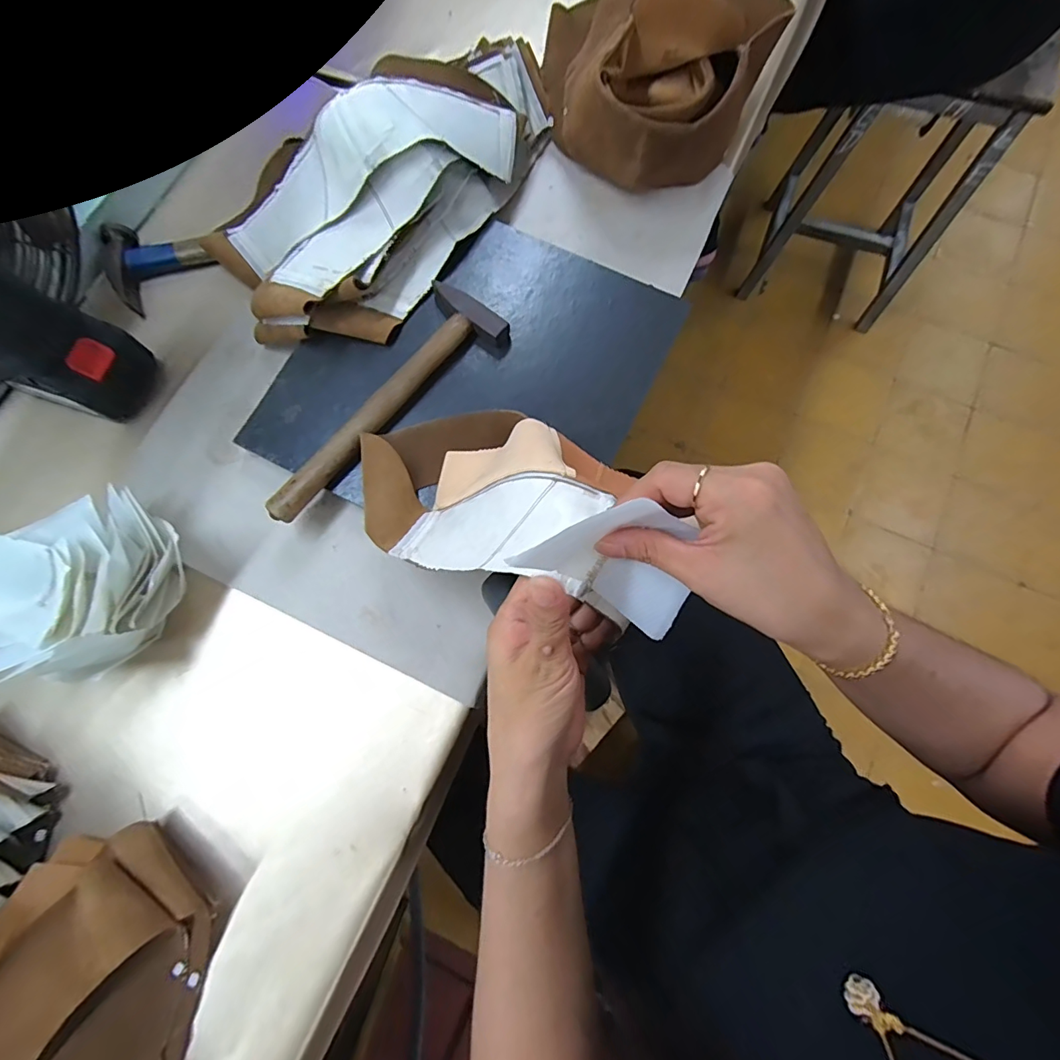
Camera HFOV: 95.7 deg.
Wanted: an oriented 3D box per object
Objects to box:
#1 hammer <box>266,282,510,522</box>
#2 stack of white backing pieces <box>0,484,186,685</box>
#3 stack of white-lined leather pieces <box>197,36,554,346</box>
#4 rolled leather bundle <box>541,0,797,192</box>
[{"bbox_3d":[-0.134,-0.118,0.416,0.252,0.021,0.073,-44,81,-8],"label":"hammer"},{"bbox_3d":[-0.350,0.044,0.374,0.145,0.076,0.138,-34,79,-7],"label":"stack of white backing pieces"},{"bbox_3d":[-0.118,-0.318,0.429,0.361,0.082,0.216,-32,79,-6],"label":"stack of white-lined leather pieces"},{"bbox_3d":[0.110,-0.475,0.471,0.229,0.096,0.265,27,80,6],"label":"rolled leather bundle"}]

